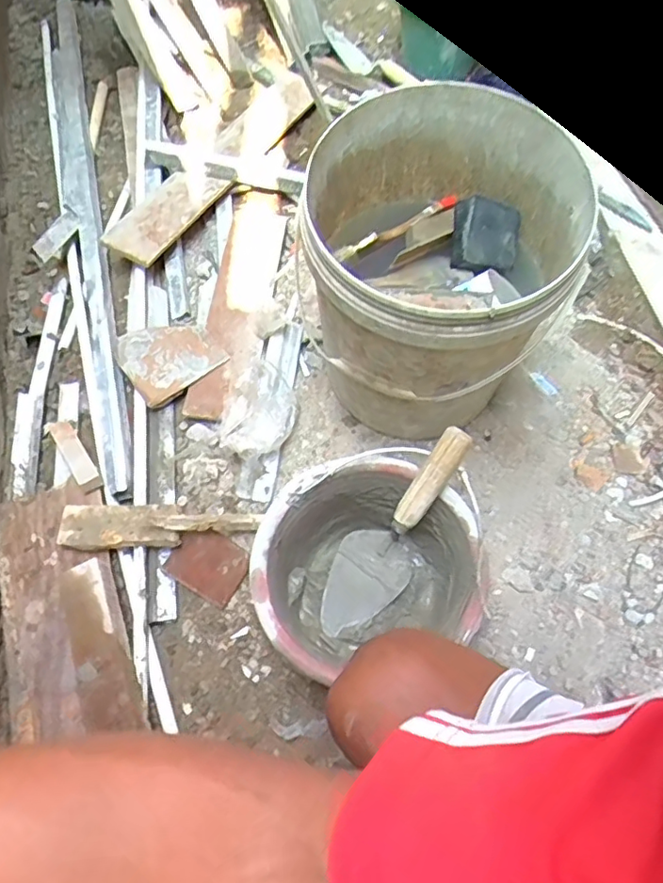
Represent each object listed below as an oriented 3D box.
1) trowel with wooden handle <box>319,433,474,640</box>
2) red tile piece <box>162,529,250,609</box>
[{"bbox_3d":[0.079,0.107,0.740,0.091,0.284,0.083,40,22,20],"label":"trowel with wooden handle"},{"bbox_3d":[-0.166,0.166,0.842,0.100,0.014,0.081,33,73,6],"label":"red tile piece"}]

